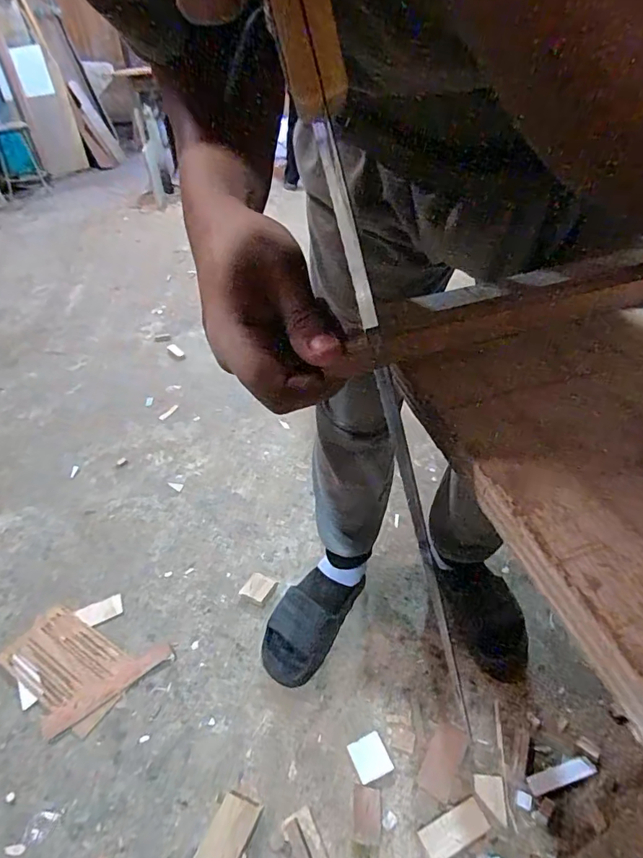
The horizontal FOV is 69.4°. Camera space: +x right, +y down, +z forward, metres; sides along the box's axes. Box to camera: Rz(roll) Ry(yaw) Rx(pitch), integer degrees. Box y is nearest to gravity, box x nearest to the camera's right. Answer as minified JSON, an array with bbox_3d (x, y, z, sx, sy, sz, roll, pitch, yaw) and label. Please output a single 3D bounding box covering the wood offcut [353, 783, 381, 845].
[{"bbox_3d":[0.063,0.535,0.648,0.037,0.004,0.062,1,42,9],"label":"wood offcut"}]

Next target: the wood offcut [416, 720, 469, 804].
[{"bbox_3d":[0.182,0.494,0.697,0.047,0.012,0.098,21,48,28],"label":"wood offcut"}]

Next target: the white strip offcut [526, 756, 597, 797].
[{"bbox_3d":[0.345,0.498,0.668,0.098,0.009,0.024,-14,42,-8],"label":"white strip offcut"}]

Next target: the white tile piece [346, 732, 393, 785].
[{"bbox_3d":[0.072,0.490,0.695,0.052,0.013,0.054,-20,43,-14],"label":"white tile piece"}]

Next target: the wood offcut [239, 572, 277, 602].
[{"bbox_3d":[-0.127,0.313,0.918,0.055,0.023,0.050,16,46,24],"label":"wood offcut"}]

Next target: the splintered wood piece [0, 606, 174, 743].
[{"bbox_3d":[-0.446,0.431,0.829,0.301,0.014,0.177,9,44,17],"label":"splintered wood piece"}]

